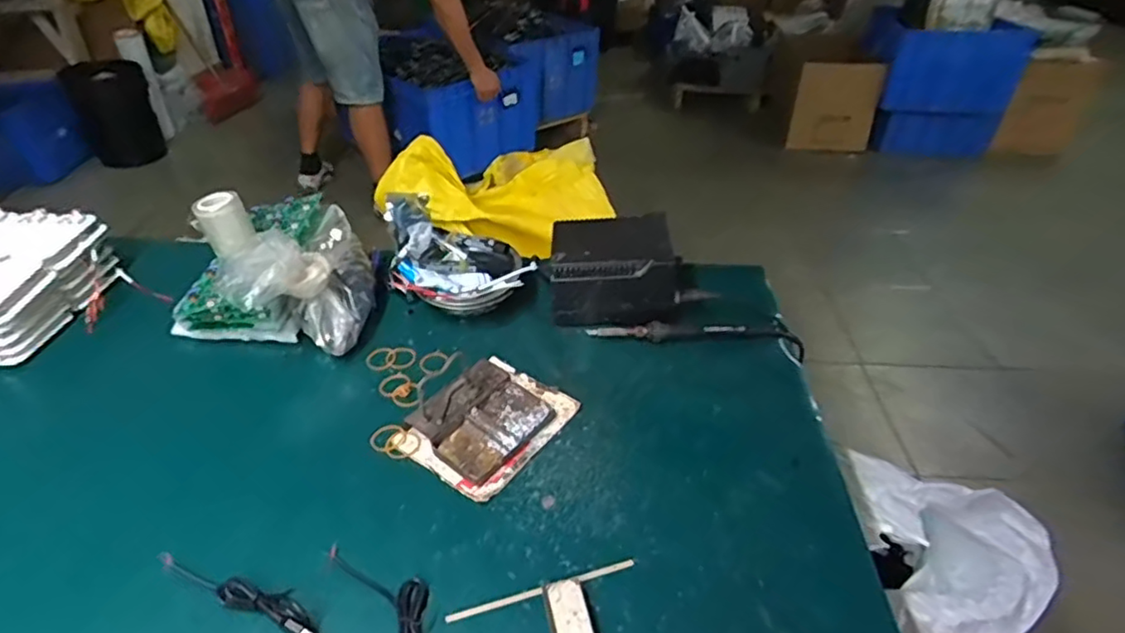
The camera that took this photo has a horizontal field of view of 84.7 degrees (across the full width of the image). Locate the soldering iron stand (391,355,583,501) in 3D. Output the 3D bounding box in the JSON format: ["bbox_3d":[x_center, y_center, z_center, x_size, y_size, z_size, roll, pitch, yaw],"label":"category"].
[{"bbox_3d":[-0.070,0.095,0.601,0.111,0.035,0.147,24,42,28],"label":"soldering iron stand"}]

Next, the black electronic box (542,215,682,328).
[{"bbox_3d":[0.060,-0.051,0.735,0.152,0.107,0.103,5,37,6],"label":"black electronic box"}]

